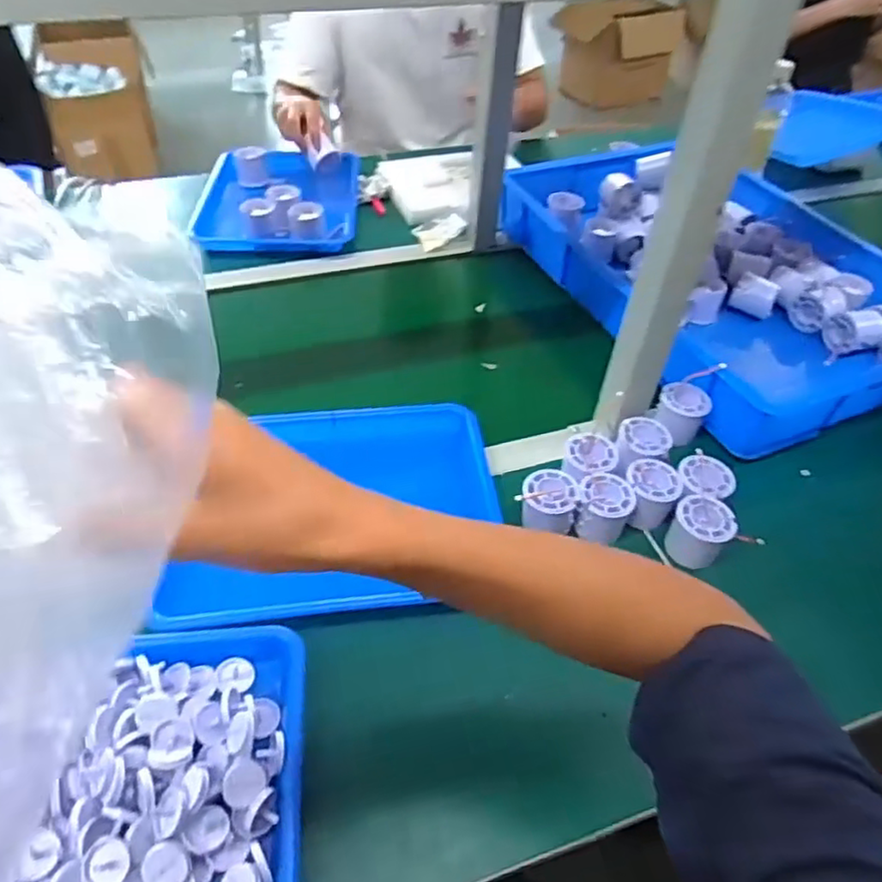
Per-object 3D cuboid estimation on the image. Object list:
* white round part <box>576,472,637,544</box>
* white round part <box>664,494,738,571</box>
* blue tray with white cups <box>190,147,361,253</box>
[{"bbox_3d":[0.168,0.070,0.684,0.053,0.050,0.054,2,46,-2],"label":"white round part"},{"bbox_3d":[0.266,0.091,0.674,0.055,0.067,0.053,2,46,-2],"label":"white round part"},{"bbox_3d":[-0.282,-0.424,1.144,0.271,0.058,0.296,-1,46,-4],"label":"blue tray with white cups"}]

